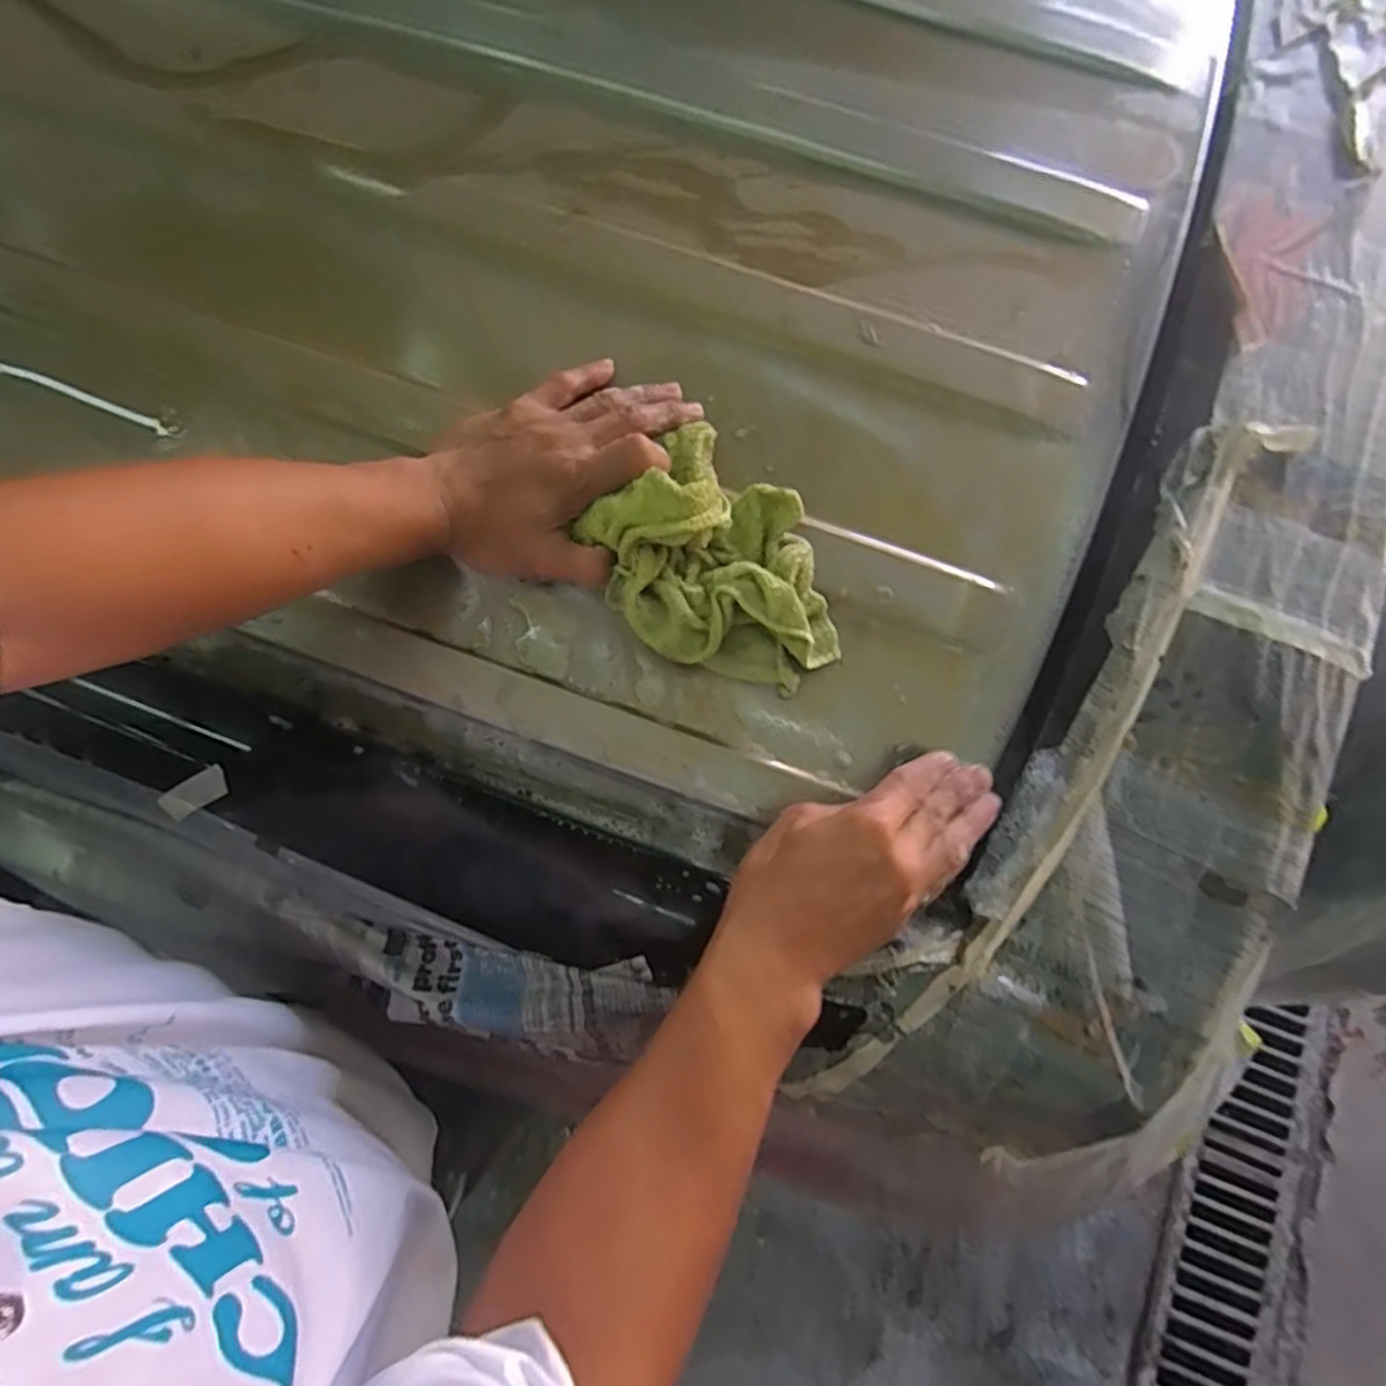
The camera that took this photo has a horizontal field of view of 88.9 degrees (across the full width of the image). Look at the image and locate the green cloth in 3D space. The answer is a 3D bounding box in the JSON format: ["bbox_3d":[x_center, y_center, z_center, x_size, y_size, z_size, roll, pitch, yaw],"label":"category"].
[{"bbox_3d":[0.017,-0.074,0.401,0.116,0.067,0.152,-43,81,-9],"label":"green cloth"}]

